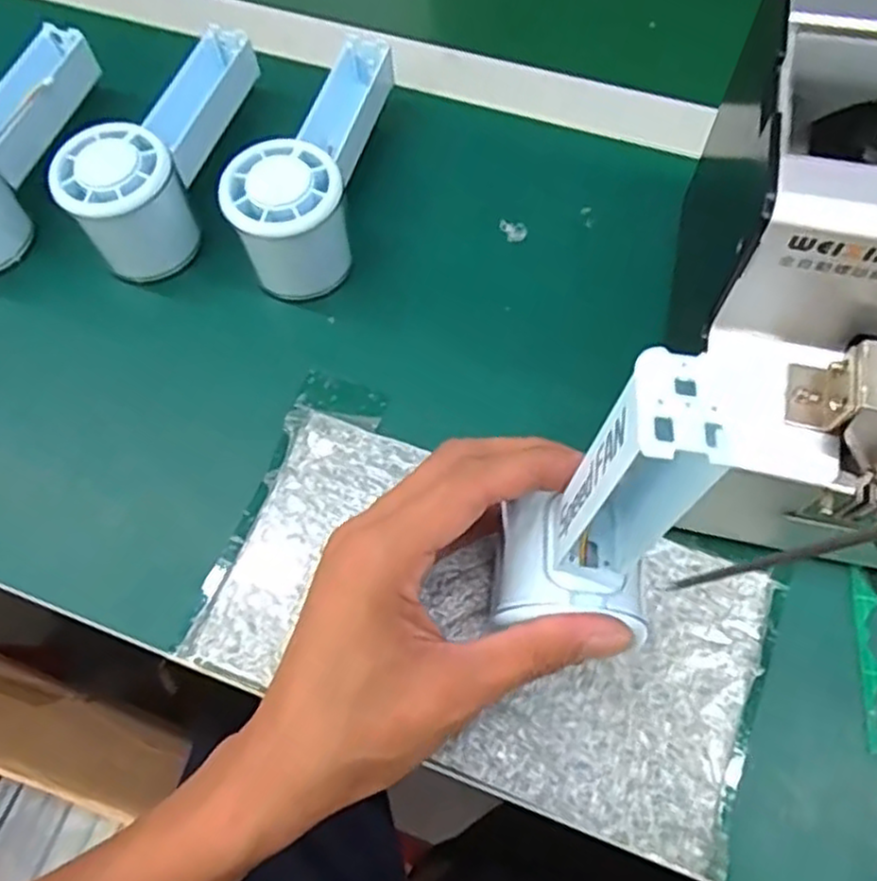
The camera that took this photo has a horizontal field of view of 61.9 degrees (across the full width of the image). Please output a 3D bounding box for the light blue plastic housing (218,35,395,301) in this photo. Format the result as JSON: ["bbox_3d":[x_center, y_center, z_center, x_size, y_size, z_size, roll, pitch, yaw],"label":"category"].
[{"bbox_3d":[-0.062,-0.151,0.390,0.055,0.061,0.158,10,66,7],"label":"light blue plastic housing"}]

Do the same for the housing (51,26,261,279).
[{"bbox_3d":[-0.148,-0.161,0.396,0.052,0.057,0.151,9,66,7],"label":"housing"}]

